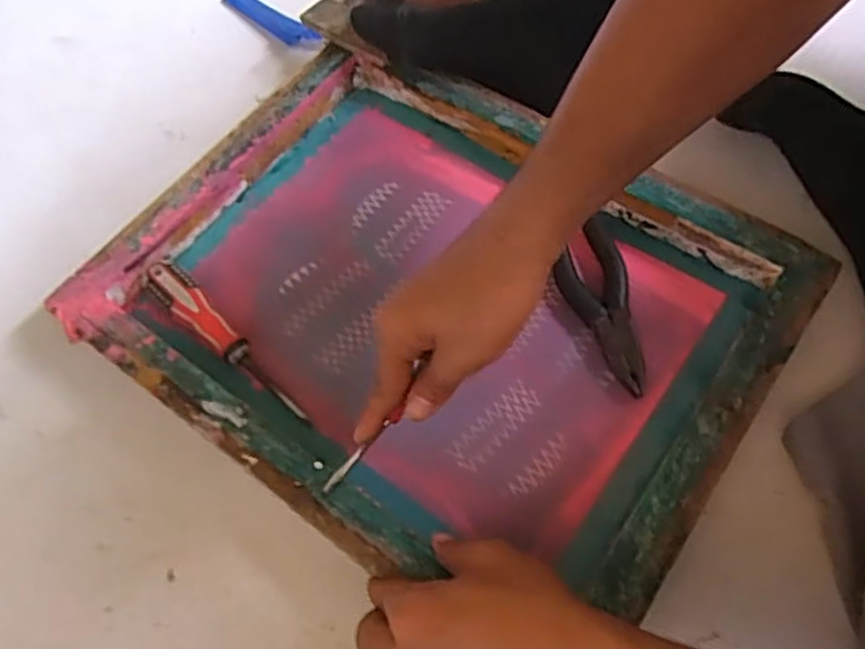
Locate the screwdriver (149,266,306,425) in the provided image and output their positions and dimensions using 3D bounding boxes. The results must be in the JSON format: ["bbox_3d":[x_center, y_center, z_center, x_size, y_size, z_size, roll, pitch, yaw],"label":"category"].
[{"bbox_3d":[-0.152,0.009,0.516,0.163,0.031,0.026,38,71,21],"label":"screwdriver"}]

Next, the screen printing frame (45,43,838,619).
[{"bbox_3d":[-0.002,-0.018,0.513,0.453,0.043,0.342,32,69,19],"label":"screen printing frame"}]

